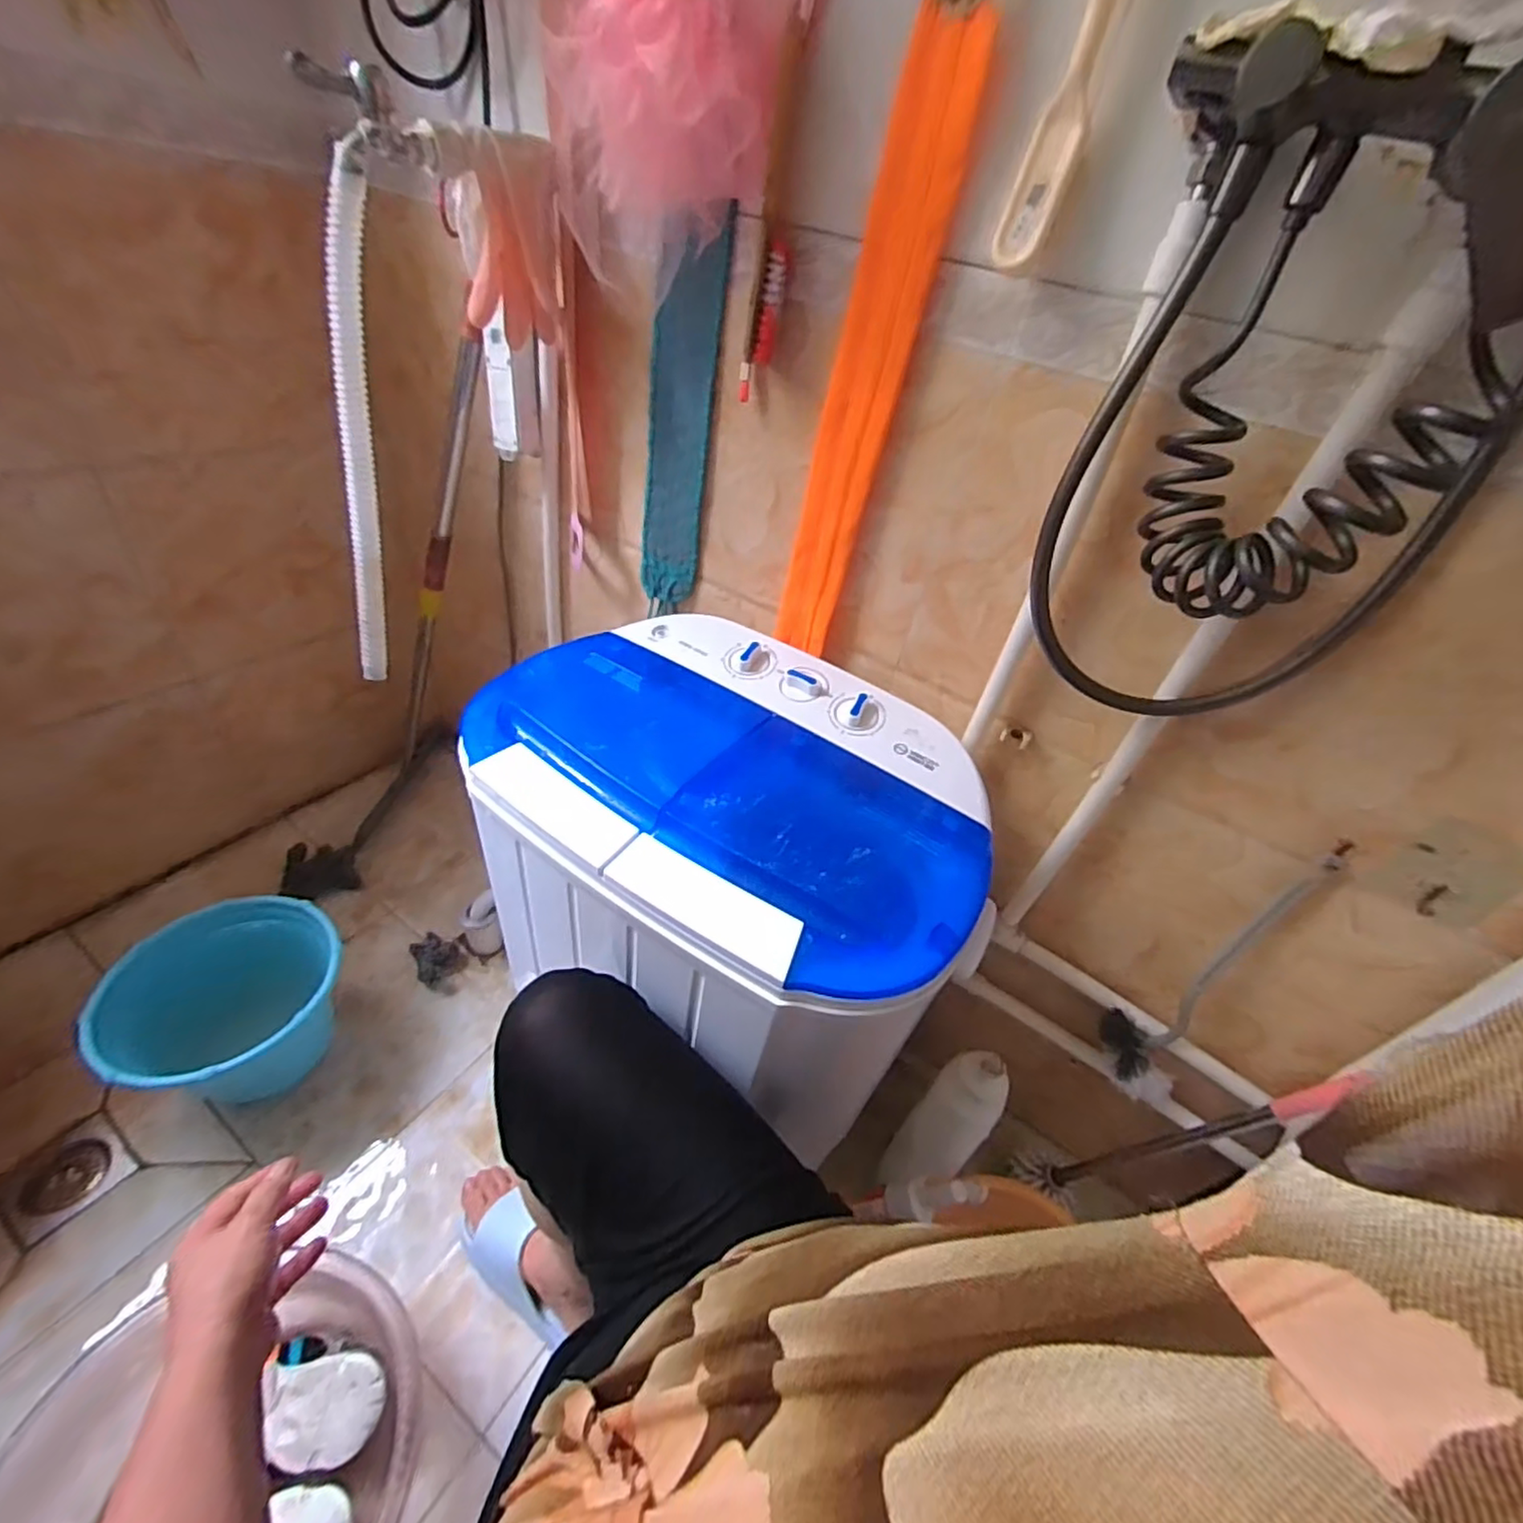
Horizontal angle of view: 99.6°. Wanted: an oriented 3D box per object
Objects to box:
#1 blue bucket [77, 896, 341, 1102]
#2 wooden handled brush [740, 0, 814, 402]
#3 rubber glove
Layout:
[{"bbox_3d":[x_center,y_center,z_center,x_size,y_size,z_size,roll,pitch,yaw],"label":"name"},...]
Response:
[{"bbox_3d":[-0.616,0.313,0.782,0.215,0.193,0.233,7,40,-6],"label":"blue bucket"},{"bbox_3d":[0.016,-0.475,0.508,0.042,0.326,0.043,7,40,-6],"label":"wooden handled brush"},{"bbox_3d":[-0.244,-0.491,0.612,0.092,0.149,0.058,0,41,-14],"label":"rubber glove"}]

